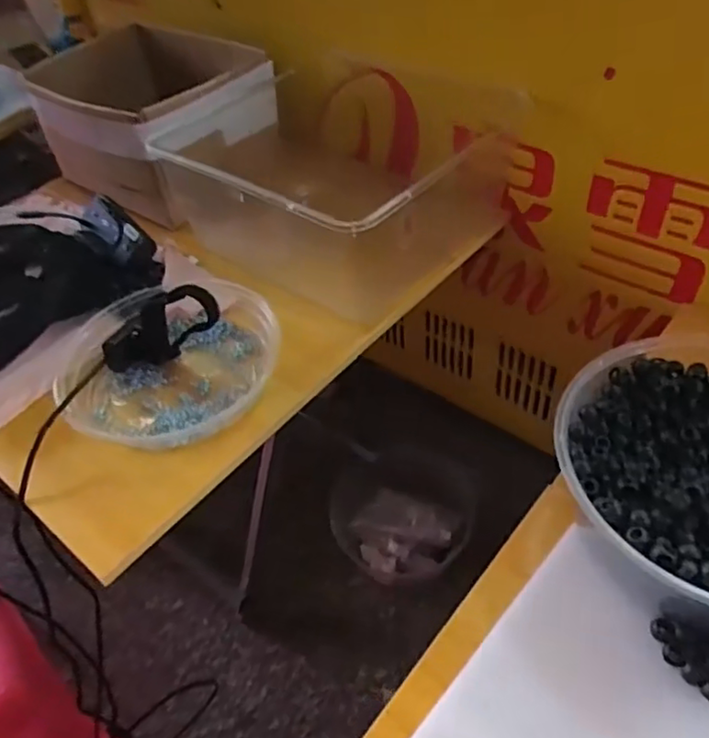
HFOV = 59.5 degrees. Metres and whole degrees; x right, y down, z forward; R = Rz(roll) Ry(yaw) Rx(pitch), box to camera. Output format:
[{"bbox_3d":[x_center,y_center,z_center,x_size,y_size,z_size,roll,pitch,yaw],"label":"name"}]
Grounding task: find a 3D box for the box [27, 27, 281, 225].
[{"bbox_3d":[-0.289,-0.376,0.949,0.269,0.165,0.387,-37,53,-26],"label":"box"}]

